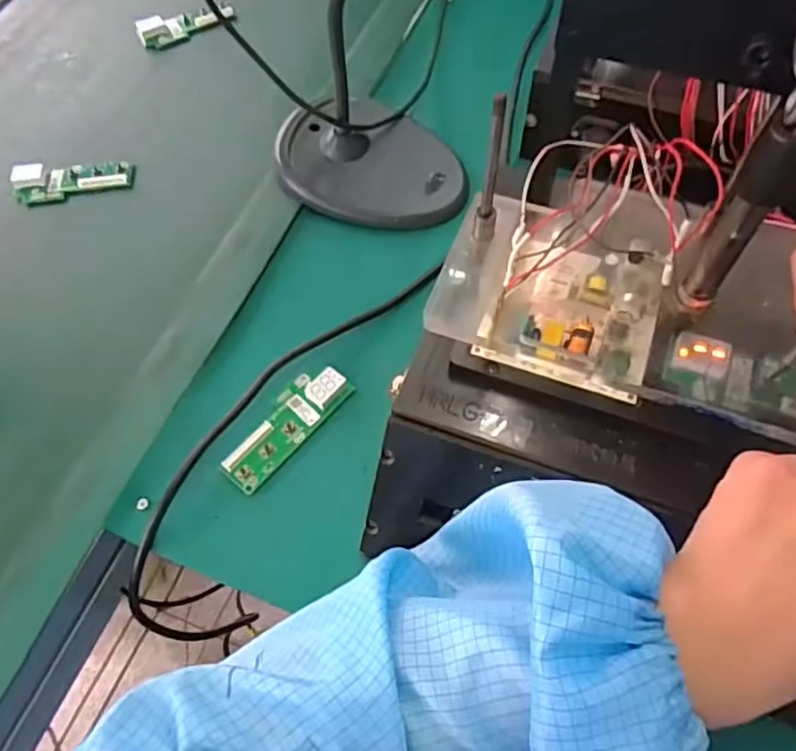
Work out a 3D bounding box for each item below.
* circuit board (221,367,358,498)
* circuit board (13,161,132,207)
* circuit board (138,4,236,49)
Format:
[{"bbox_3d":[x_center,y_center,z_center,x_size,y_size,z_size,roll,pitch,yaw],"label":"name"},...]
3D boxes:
[{"bbox_3d":[-0.076,0.032,0.425,0.035,0.012,0.099,35,68,21],"label":"circuit board"},{"bbox_3d":[-0.283,-0.173,0.551,0.098,0.015,0.039,-10,60,-1],"label":"circuit board"},{"bbox_3d":[-0.219,-0.368,0.657,0.101,0.019,0.037,-28,62,-11],"label":"circuit board"}]

